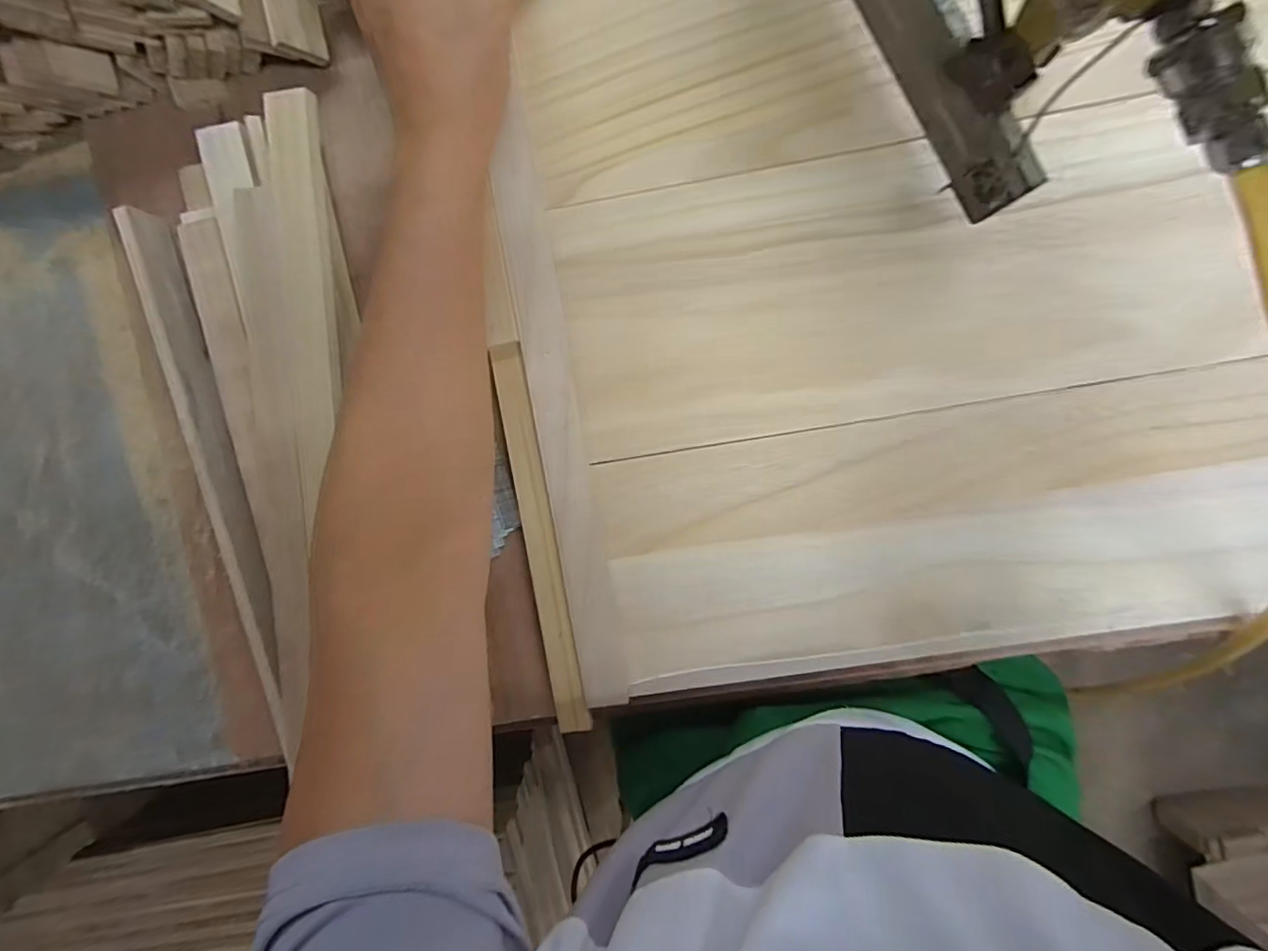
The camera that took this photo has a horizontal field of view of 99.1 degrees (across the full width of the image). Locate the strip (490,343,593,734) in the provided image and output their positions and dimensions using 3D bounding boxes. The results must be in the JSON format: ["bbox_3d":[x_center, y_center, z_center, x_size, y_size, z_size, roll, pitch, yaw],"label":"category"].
[{"bbox_3d":[-0.057,0.043,0.339,0.021,0.014,0.241,-9,97,2],"label":"strip"}]

